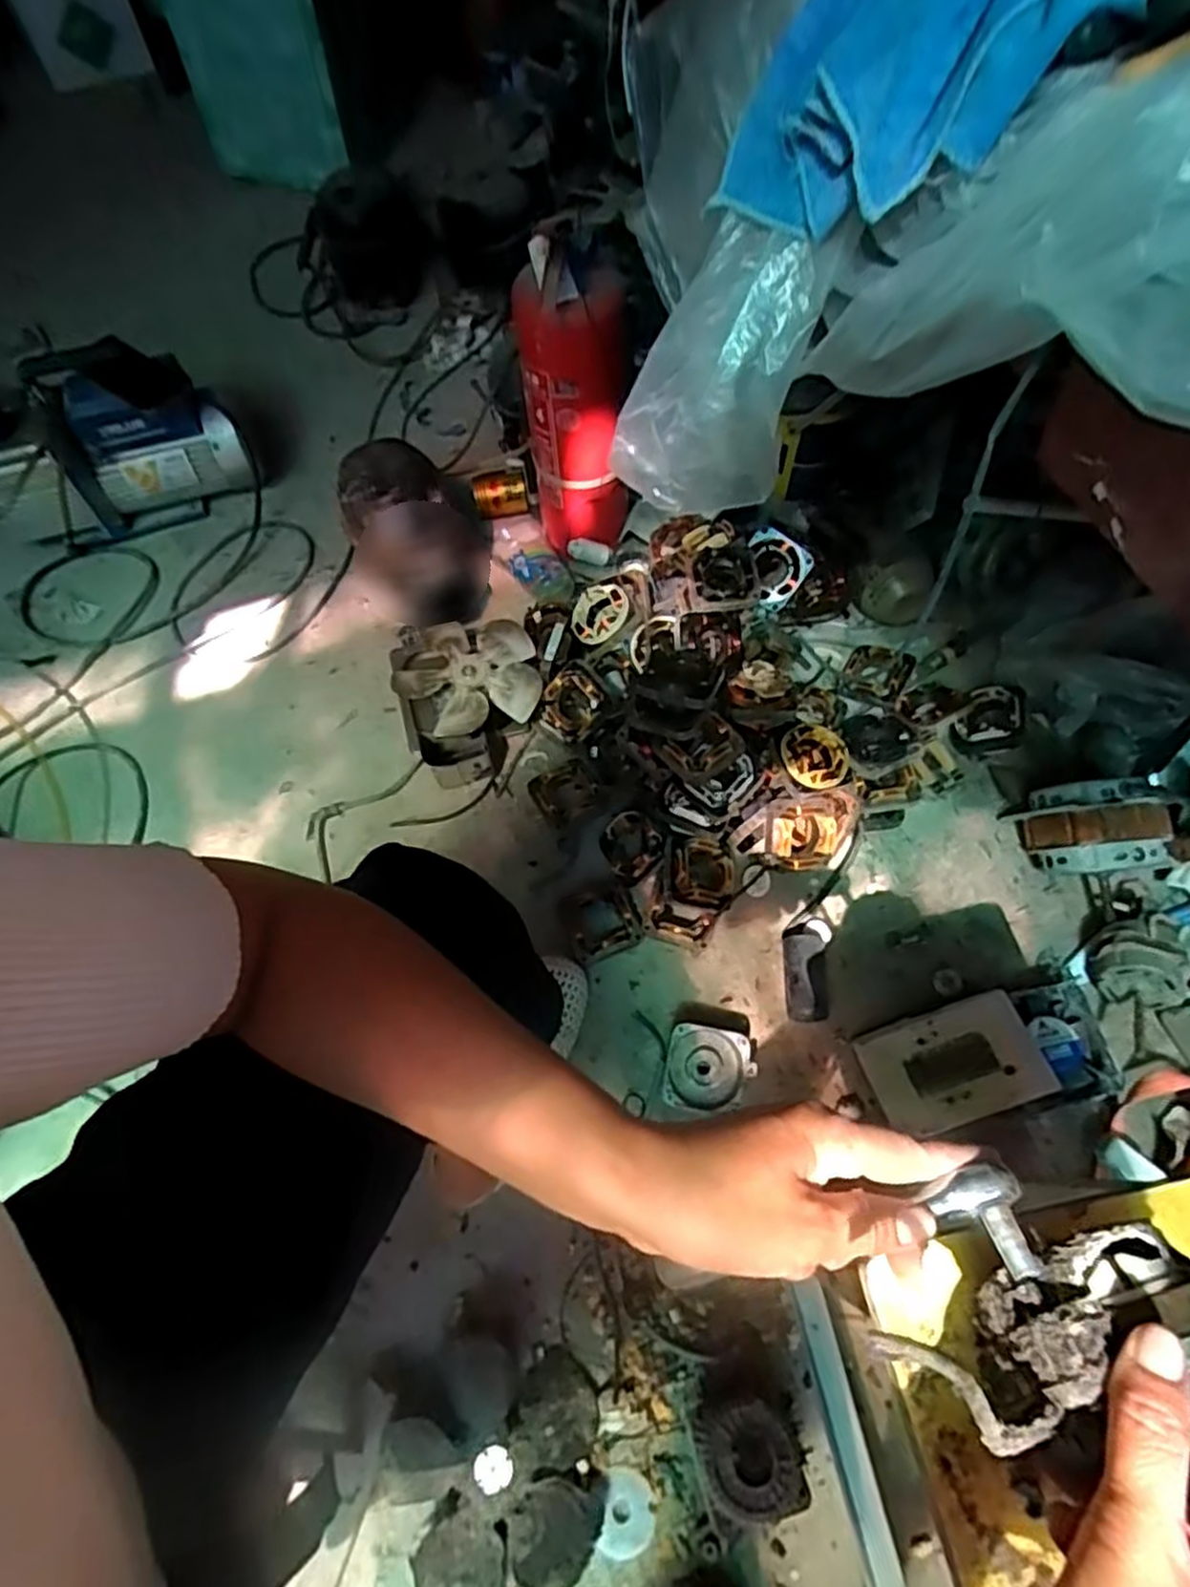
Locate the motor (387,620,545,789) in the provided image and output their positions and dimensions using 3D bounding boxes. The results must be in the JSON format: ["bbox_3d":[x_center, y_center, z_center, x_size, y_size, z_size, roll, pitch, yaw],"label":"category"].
[{"bbox_3d":[-0.167,-0.143,0.996,0.184,0.091,0.243,-14,63,-6],"label":"motor"}]

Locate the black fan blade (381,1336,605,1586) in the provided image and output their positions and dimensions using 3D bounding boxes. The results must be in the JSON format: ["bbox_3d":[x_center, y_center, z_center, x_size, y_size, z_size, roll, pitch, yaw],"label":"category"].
[{"bbox_3d":[-0.088,0.591,0.664,0.177,0.046,0.176,-1,63,1],"label":"black fan blade"}]

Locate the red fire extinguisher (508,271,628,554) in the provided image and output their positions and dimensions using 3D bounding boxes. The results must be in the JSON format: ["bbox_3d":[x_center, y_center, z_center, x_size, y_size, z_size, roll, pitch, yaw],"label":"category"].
[{"bbox_3d":[-0.025,-0.489,0.994,0.120,0.355,0.111,-12,63,-5],"label":"red fire extinguisher"}]

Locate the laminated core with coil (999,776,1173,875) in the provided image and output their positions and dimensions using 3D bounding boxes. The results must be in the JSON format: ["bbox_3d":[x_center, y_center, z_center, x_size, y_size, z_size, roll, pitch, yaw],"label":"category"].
[{"bbox_3d":[0.552,0.050,0.847,0.125,0.137,0.095,2,63,2],"label":"laminated core with coil"}]

